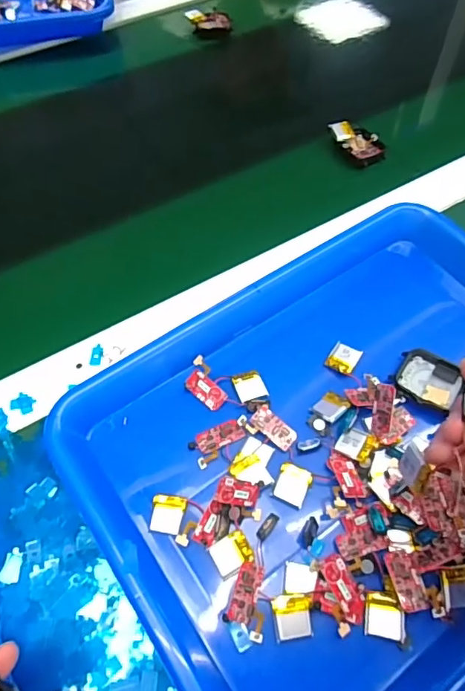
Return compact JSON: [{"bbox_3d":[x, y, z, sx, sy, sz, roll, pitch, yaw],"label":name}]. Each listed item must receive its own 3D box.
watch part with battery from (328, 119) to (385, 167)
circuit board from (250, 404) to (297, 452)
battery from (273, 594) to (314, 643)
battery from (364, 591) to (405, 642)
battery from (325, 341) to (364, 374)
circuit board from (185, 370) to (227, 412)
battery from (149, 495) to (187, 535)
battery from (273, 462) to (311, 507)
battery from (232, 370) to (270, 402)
[{"bbox_3d":[0.121,-0.194,0.466,0.037,0.017,0.053,-29,64,-16],"label":"watch part with battery"},{"bbox_3d":[0.027,0.052,0.314,0.030,0.007,0.017,35,66,18],"label":"circuit board"},{"bbox_3d":[0.033,0.143,0.259,0.021,0.007,0.021,-8,60,-5],"label":"battery"},{"bbox_3d":[0.081,0.143,0.258,0.019,0.008,0.022,8,60,4],"label":"battery"},{"bbox_3d":[0.077,0.009,0.341,0.020,0.004,0.020,27,68,21],"label":"battery"},{"bbox_3d":[-0.018,0.030,0.329,0.030,0.006,0.015,36,66,19],"label":"circuit board"},{"bbox_3d":[-0.038,0.099,0.286,0.019,0.004,0.021,6,60,3],"label":"battery"},{"bbox_3d":[0.036,0.084,0.294,0.019,0.006,0.022,18,61,10],"label":"battery"},{"bbox_3d":[0.012,0.028,0.332,0.020,0.008,0.023,-17,61,-10],"label":"battery"}]

